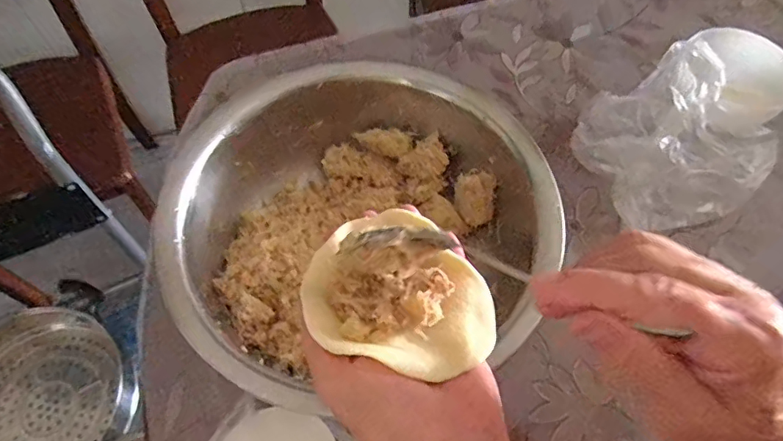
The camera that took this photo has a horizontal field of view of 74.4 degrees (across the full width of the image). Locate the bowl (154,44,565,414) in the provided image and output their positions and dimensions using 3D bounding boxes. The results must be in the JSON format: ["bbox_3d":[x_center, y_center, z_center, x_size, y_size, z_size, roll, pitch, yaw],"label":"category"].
[{"bbox_3d":[-0.029,-0.009,0.475,0.307,0.104,0.287,1,61,-2],"label":"bowl"}]

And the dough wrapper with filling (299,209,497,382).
[{"bbox_3d":[0.005,0.044,0.289,0.109,0.027,0.072,18,62,8],"label":"dough wrapper with filling"}]

